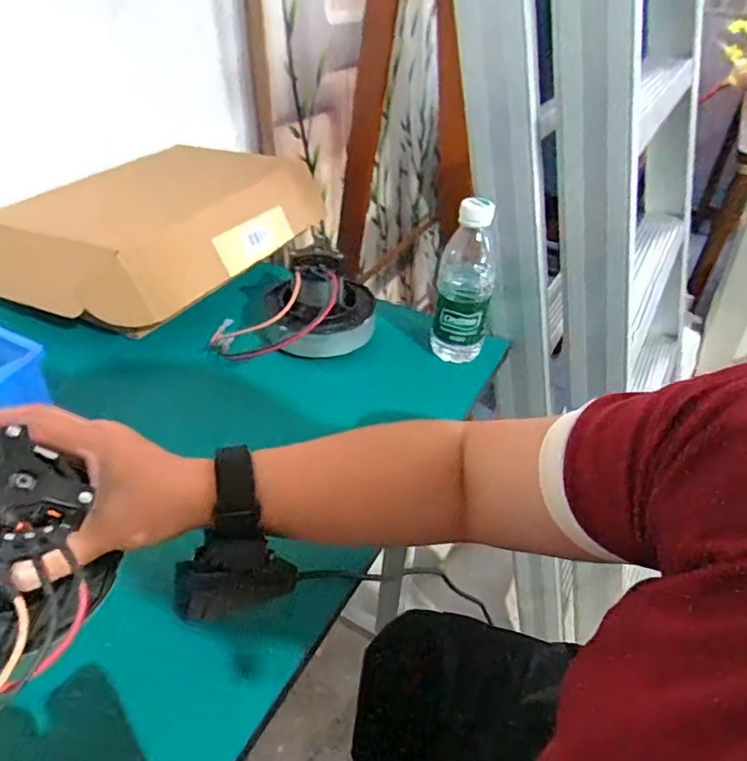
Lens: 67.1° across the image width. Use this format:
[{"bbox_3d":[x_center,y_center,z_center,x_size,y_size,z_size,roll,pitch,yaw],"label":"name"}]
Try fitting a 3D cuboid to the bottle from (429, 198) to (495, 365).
[{"bbox_3d":[0.098,-0.106,0.599,0.060,0.171,0.060,7,39,6],"label":"bottle"}]

